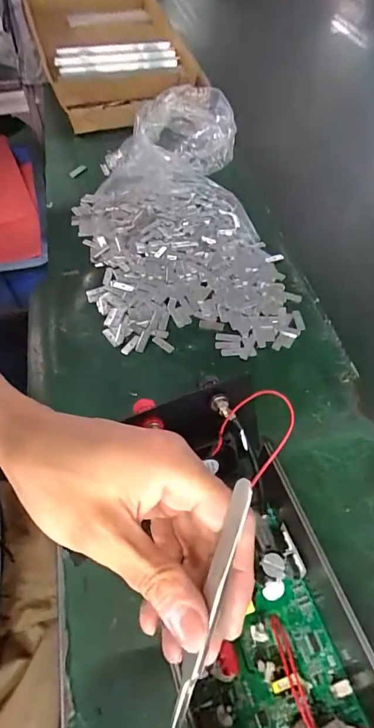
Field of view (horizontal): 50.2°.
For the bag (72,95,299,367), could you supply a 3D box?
[{"bbox_3d":[-0.023,-0.207,0.496,0.231,0.067,0.454,-8,56,-4],"label":"bag"}]

